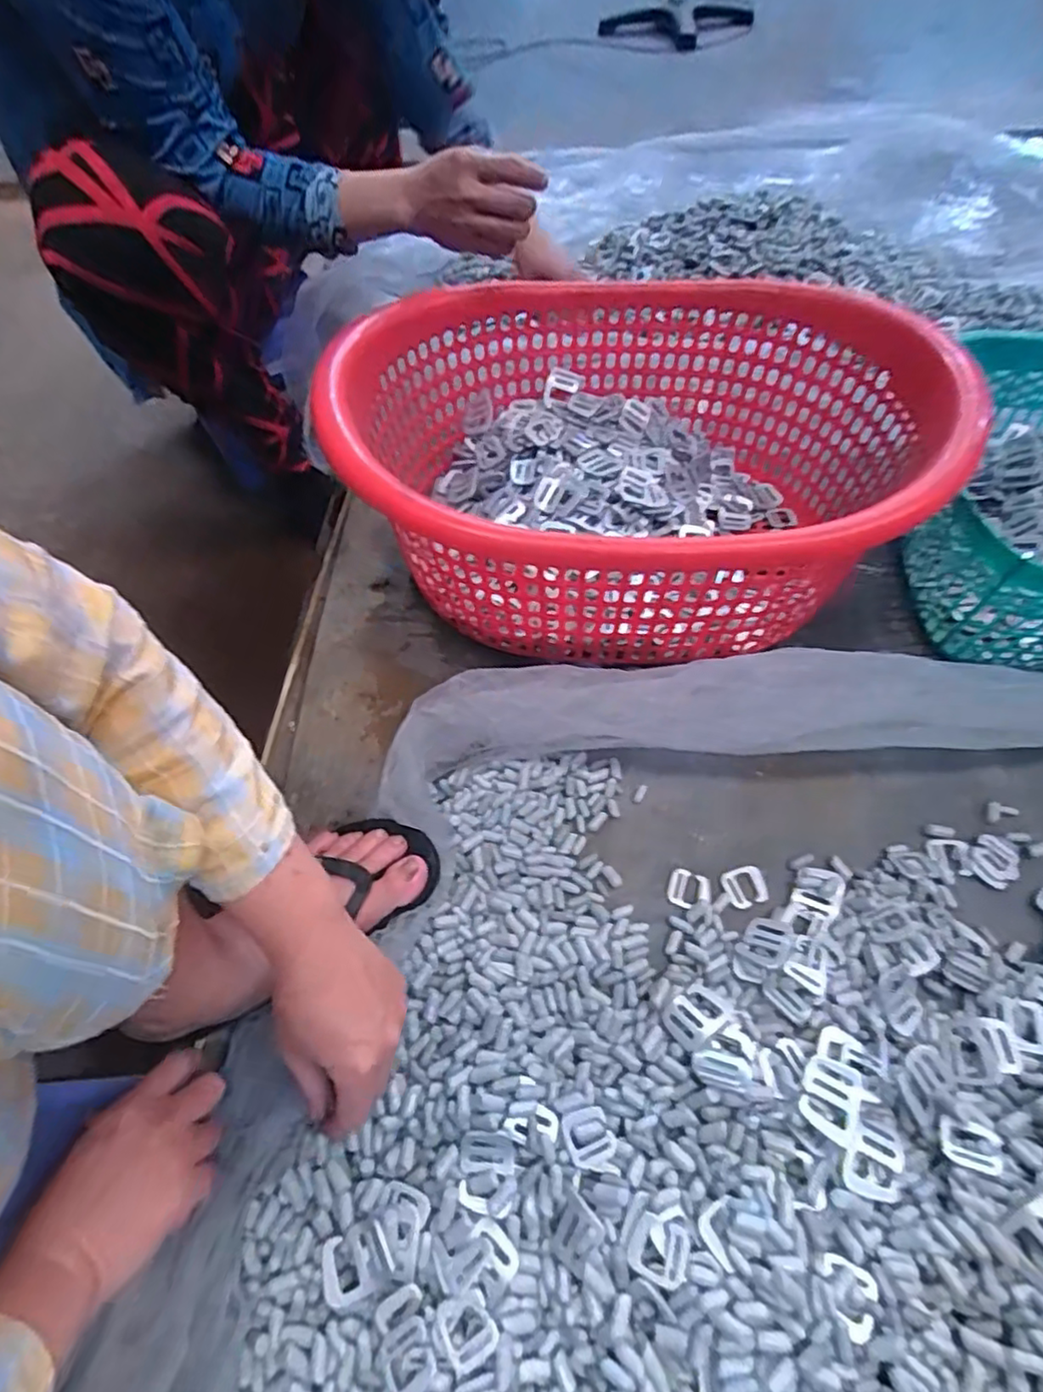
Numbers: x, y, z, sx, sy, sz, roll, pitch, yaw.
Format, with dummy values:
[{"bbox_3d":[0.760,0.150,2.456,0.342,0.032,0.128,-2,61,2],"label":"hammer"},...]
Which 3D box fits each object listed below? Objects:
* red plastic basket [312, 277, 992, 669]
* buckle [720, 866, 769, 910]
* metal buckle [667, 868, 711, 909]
[{"bbox_3d":[0.099,-0.213,0.620,0.485,0.211,0.378,-2,56,1],"label":"red plastic basket"},{"bbox_3d":[0.178,0.152,0.514,0.033,0.004,0.030,-14,57,-8],"label":"buckle"},{"bbox_3d":[0.133,0.153,0.511,0.032,0.004,0.029,13,57,11],"label":"metal buckle"}]

